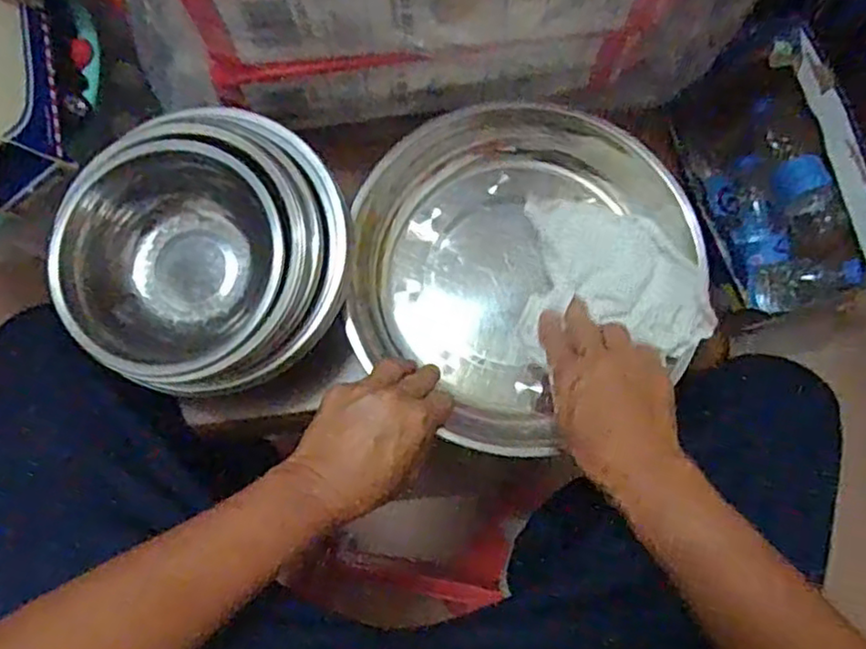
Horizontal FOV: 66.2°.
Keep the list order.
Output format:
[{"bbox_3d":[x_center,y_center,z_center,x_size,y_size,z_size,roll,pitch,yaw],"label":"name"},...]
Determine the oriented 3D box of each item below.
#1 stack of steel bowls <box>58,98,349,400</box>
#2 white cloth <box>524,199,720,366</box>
[{"bbox_3d":[-0.150,-0.046,0.457,0.177,0.087,0.191,43,83,8],"label":"stack of steel bowls"},{"bbox_3d":[0.133,-0.040,0.500,0.124,0.049,0.122,3,80,2],"label":"white cloth"}]

